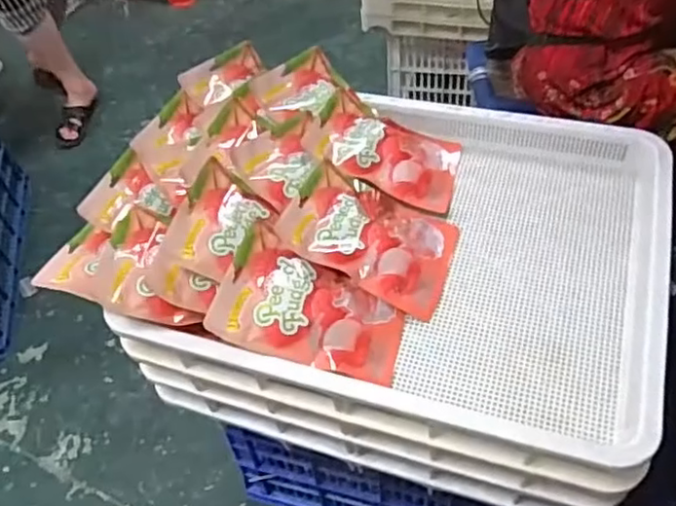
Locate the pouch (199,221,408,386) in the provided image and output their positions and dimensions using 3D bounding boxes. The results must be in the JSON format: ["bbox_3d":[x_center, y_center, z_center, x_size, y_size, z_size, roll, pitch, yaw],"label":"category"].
[{"bbox_3d":[-0.028,0.062,0.740,0.219,0.022,0.136,20,62,-4],"label":"pouch"}]

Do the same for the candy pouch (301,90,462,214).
[{"bbox_3d":[0.068,-0.148,0.905,0.214,0.025,0.152,22,50,-2],"label":"candy pouch"}]

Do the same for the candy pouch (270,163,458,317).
[{"bbox_3d":[0.046,-0.026,0.806,0.212,0.028,0.158,26,52,0],"label":"candy pouch"}]

